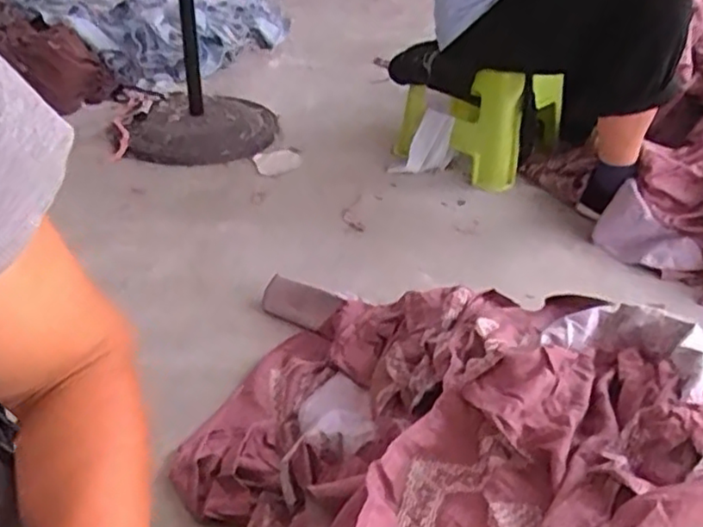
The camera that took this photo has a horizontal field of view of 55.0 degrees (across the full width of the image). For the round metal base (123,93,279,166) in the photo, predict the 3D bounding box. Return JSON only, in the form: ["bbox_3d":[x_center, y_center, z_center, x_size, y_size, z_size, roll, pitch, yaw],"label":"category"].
[{"bbox_3d":[-0.365,-0.352,1.711,0.352,0.067,0.357,1,34,0],"label":"round metal base"}]

